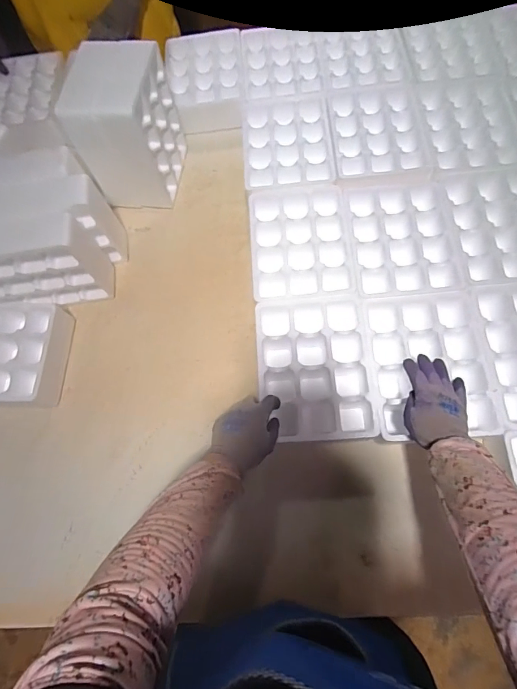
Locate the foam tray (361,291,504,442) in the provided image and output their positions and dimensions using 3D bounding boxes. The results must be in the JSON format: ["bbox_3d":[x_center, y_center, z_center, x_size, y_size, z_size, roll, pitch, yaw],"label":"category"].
[{"bbox_3d":[0.281,0.035,0.656,0.192,0.051,0.245,-2,67,1],"label":"foam tray"}]

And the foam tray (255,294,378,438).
[{"bbox_3d":[0.094,0.043,0.674,0.184,0.066,0.248,-3,67,1],"label":"foam tray"}]

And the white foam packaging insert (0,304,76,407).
[{"bbox_3d":[-0.500,0.020,0.739,0.256,0.085,0.198,0,71,5],"label":"white foam packaging insert"}]

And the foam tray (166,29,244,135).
[{"bbox_3d":[-0.134,-0.662,0.980,0.193,0.070,0.314,-4,71,3],"label":"foam tray"}]

